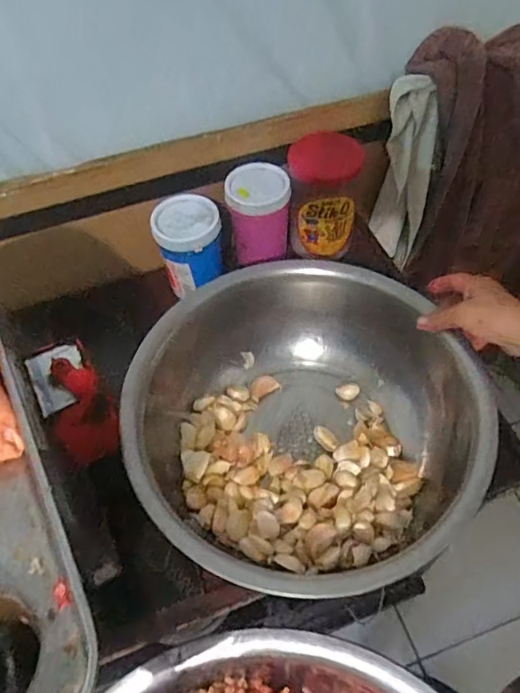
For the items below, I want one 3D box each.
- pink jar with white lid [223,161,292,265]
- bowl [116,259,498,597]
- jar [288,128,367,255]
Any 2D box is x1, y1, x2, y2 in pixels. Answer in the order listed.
[{"bbox_3d":[-0.001,-0.177,0.762,0.092,0.121,0.106,-7,56,-2],"label":"pink jar with white lid"},{"bbox_3d":[0.044,0.087,0.611,0.336,0.141,0.366,-1,56,2],"label":"bowl"},{"bbox_3d":[0.092,-0.212,0.774,0.095,0.161,0.088,-1,56,2],"label":"jar"}]

